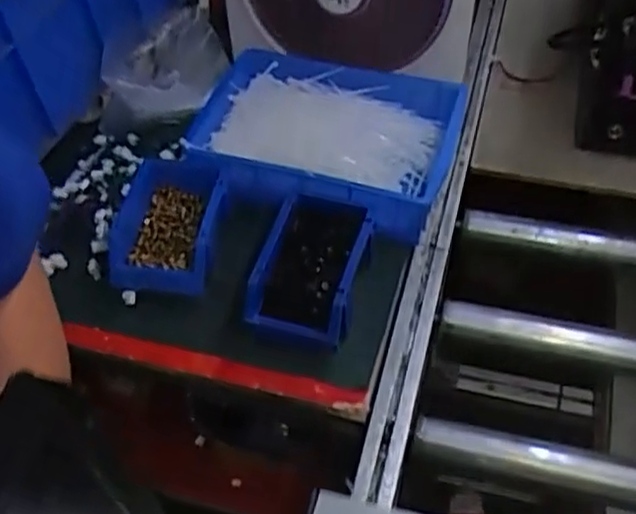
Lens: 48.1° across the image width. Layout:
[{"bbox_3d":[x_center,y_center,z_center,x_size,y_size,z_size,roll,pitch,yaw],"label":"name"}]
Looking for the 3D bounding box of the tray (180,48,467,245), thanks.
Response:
[{"bbox_3d":[0.005,-0.140,0.849,0.304,0.065,0.212,11,52,13],"label":"tray"}]

